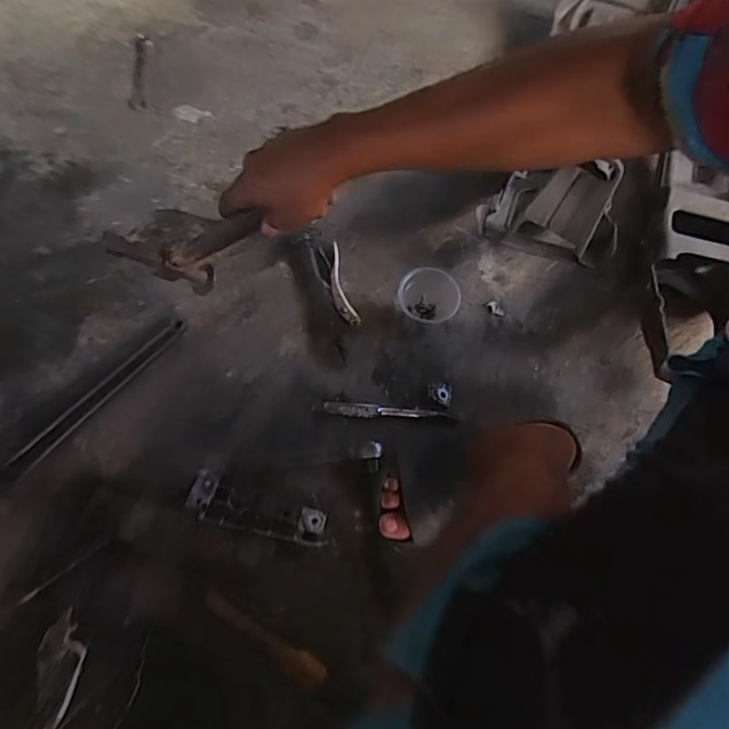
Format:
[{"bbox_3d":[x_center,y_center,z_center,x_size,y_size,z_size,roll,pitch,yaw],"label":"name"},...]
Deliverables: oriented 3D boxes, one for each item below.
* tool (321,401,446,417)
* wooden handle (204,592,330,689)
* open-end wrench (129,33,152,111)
[{"bbox_3d":[0.024,0.059,0.690,0.155,0.010,0.017,2,67,0],"label":"tool"},{"bbox_3d":[-0.111,0.302,0.596,0.157,0.008,0.028,32,70,12],"label":"wooden handle"},{"bbox_3d":[-0.396,-0.521,0.947,0.030,0.009,0.178,-5,67,-4],"label":"open-end wrench"}]

